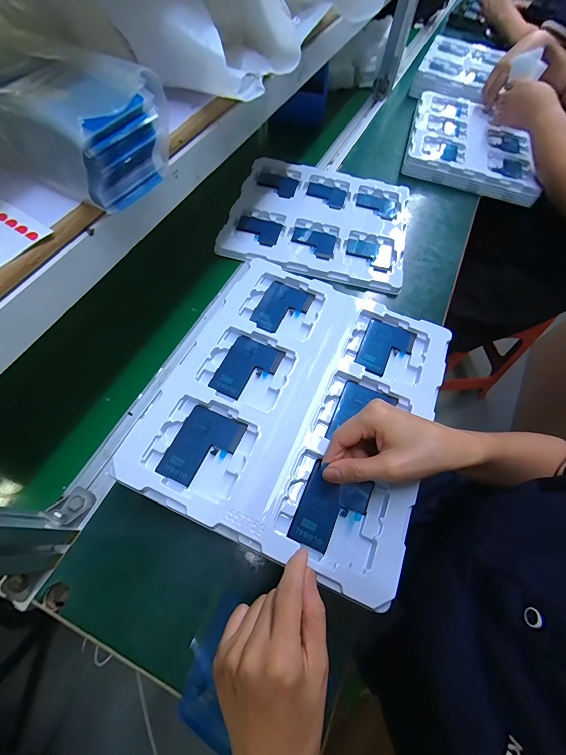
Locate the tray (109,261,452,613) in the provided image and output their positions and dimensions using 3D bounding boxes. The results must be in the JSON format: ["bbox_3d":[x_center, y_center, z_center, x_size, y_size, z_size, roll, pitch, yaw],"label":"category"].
[{"bbox_3d":[0.021,0.017,0.350,0.277,0.015,0.312,22,63,8],"label":"tray"}]

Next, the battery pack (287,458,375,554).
[{"bbox_3d":[0.047,0.127,0.301,0.061,0.005,0.074,23,64,8],"label":"battery pack"}]

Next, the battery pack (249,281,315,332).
[{"bbox_3d":[-0.002,-0.089,0.408,0.060,0.004,0.079,24,64,9],"label":"battery pack"}]

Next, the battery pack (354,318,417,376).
[{"bbox_3d":[0.128,-0.036,0.393,0.060,0.004,0.080,24,64,9],"label":"battery pack"}]

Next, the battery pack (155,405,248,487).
[{"bbox_3d":[-0.082,0.071,0.320,0.059,0.004,0.079,24,64,9],"label":"battery pack"}]

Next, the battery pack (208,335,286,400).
[{"bbox_3d":[-0.041,-0.010,0.364,0.060,0.005,0.078,23,64,9],"label":"battery pack"}]

